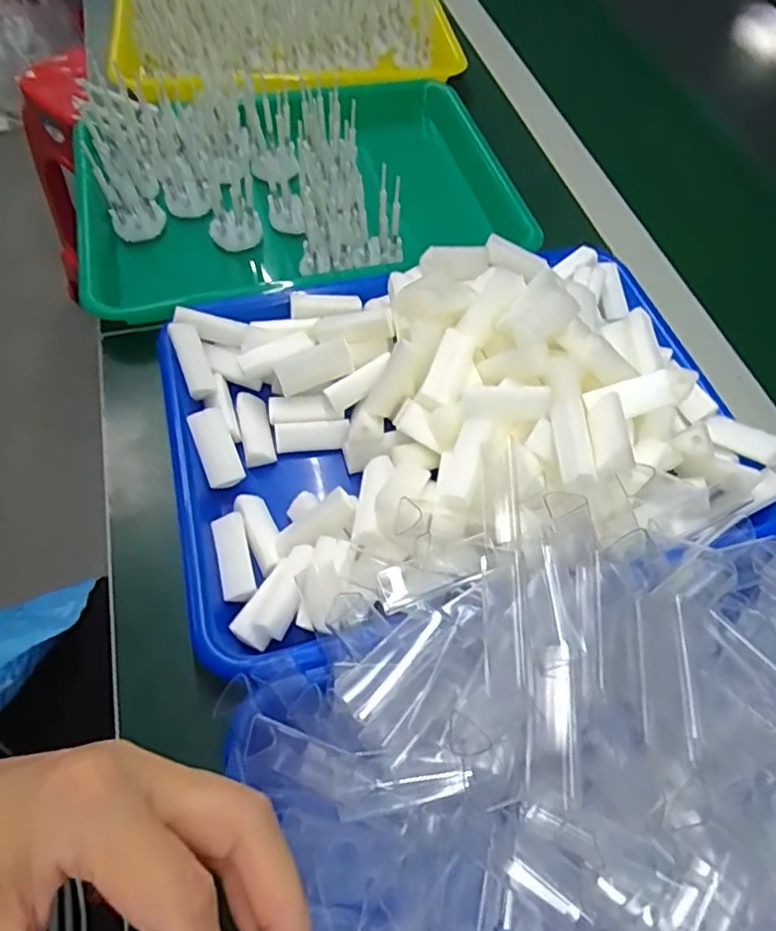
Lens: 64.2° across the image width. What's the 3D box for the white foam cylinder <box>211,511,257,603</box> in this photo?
[{"bbox_3d":[-0.081,0.049,0.326,0.018,0.009,0.046,-13,60,-11],"label":"white foam cylinder"}]

